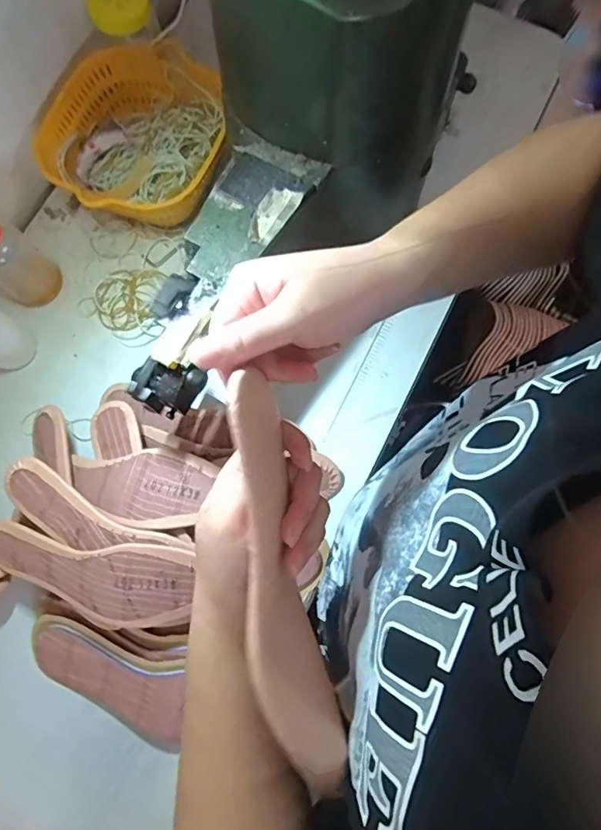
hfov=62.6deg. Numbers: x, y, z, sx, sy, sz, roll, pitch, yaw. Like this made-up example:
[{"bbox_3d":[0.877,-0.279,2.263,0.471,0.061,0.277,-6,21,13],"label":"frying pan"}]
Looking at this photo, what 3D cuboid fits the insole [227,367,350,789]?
[{"bbox_3d":[-0.011,0.091,0.290,0.036,0.064,0.230,-10,95,0],"label":"insole"}]

